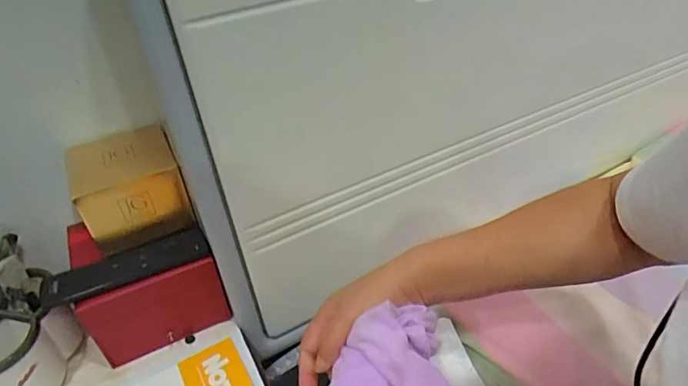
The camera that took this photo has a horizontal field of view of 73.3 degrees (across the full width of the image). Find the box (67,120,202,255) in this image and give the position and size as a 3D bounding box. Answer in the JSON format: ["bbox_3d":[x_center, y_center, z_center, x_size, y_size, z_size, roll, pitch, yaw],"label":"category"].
[{"bbox_3d":[-0.213,-0.004,0.468,0.094,0.084,0.080,-20,42,-19],"label":"box"}]

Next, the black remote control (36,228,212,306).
[{"bbox_3d":[-0.209,0.067,0.448,0.147,0.016,0.042,-19,42,-18],"label":"black remote control"}]

